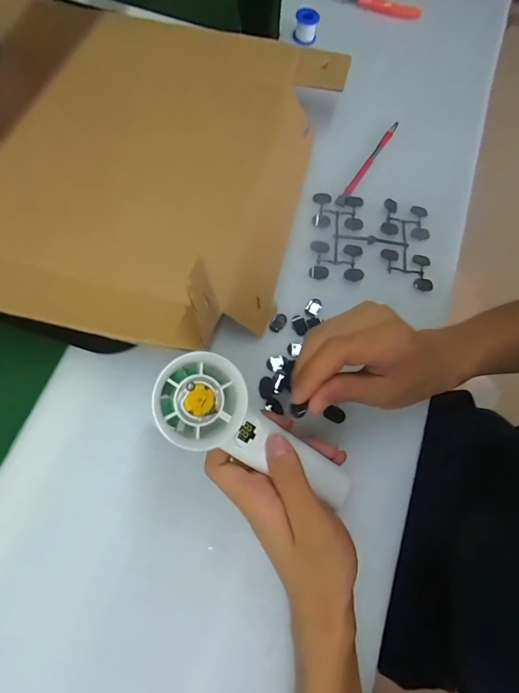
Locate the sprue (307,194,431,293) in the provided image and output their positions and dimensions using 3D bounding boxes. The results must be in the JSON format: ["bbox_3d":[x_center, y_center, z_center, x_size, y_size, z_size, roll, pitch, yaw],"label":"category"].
[{"bbox_3d":[0.115,-0.109,0.370,0.120,0.011,0.093,7,71,0],"label":"sprue"}]

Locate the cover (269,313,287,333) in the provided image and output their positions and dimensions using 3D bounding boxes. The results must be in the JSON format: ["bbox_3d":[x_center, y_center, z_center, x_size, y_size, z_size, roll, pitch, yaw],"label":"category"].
[{"bbox_3d":[0.018,-0.022,0.341,0.013,0.006,0.019,36,73,9],"label":"cover"}]

